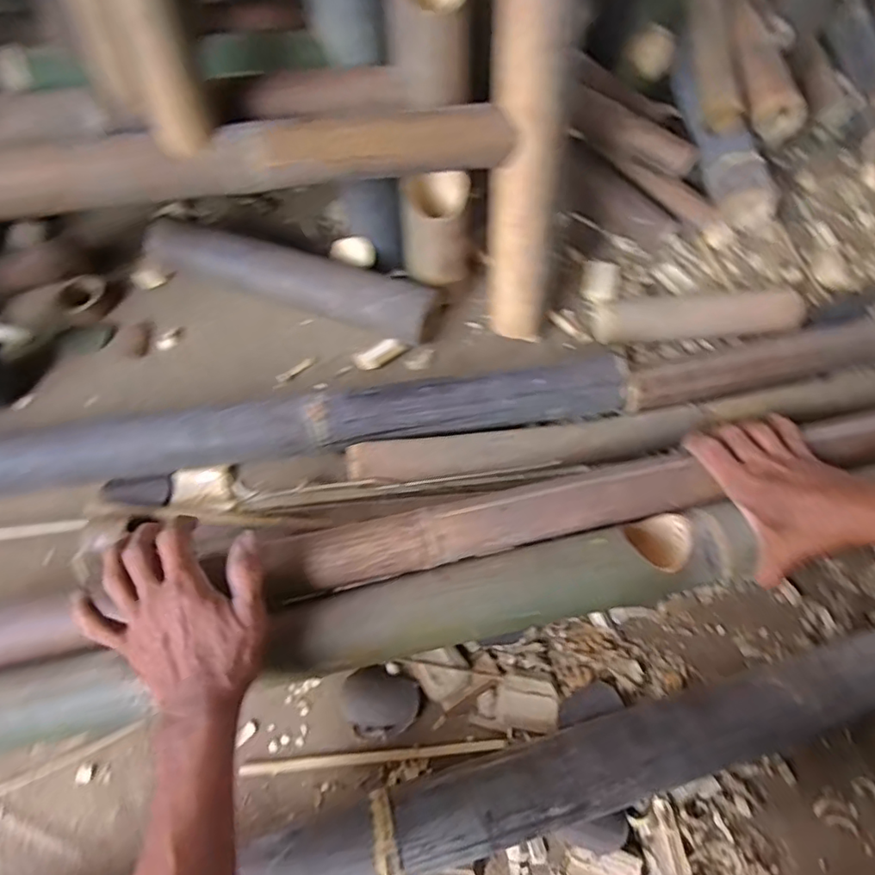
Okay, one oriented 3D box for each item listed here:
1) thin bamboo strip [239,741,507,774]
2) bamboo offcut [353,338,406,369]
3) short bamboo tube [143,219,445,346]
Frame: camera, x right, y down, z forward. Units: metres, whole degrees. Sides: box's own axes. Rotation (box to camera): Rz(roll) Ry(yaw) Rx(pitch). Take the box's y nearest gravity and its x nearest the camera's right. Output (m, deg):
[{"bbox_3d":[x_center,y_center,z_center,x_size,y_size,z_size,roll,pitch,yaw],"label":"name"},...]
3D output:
[{"bbox_3d":[-0.055,0.287,0.517,0.233,0.009,0.008,-3,64,-4],"label":"thin bamboo strip"},{"bbox_3d":[-0.072,-0.104,0.713,0.061,0.012,0.026,-25,66,-15],"label":"bamboo offcut"},{"bbox_3d":[-0.184,-0.201,0.716,0.370,0.063,0.077,16,62,5],"label":"short bamboo tube"}]

